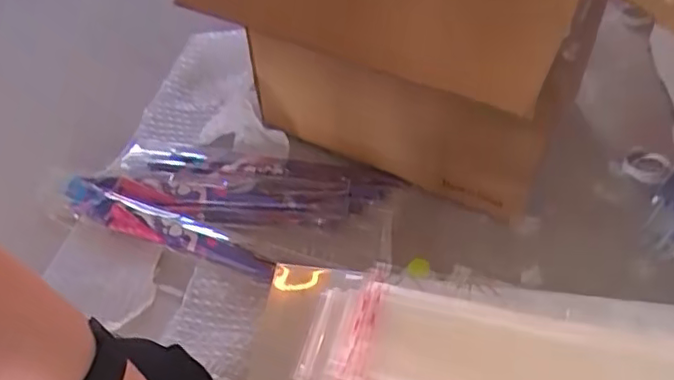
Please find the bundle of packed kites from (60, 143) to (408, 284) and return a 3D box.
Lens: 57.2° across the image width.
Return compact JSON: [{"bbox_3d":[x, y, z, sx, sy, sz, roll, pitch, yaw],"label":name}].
[{"bbox_3d":[-0.239,0.016,1.258,0.666,0.056,0.301,12,52,14],"label":"bundle of packed kites"}]

